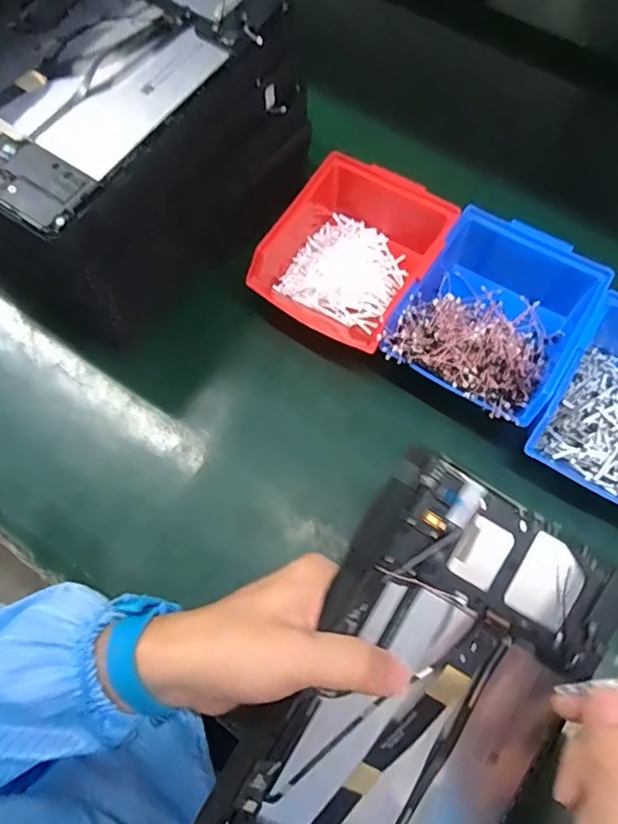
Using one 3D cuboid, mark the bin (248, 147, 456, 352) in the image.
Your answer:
[{"bbox_3d":[0.033,-0.133,0.445,0.109,0.065,0.141,31,72,12],"label":"bin"}]

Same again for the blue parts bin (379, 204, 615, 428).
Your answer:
[{"bbox_3d":[0.139,-0.070,0.419,0.121,0.061,0.143,31,71,12],"label":"blue parts bin"}]

